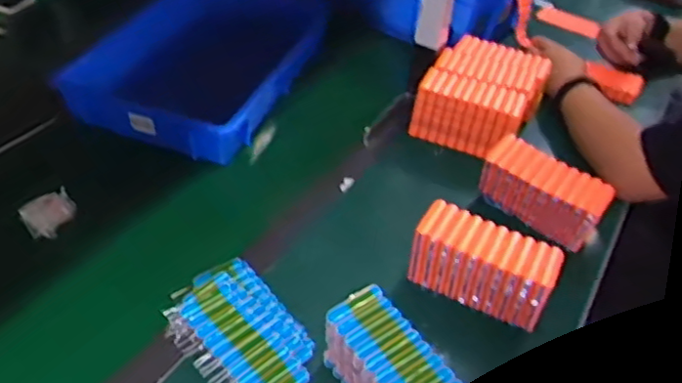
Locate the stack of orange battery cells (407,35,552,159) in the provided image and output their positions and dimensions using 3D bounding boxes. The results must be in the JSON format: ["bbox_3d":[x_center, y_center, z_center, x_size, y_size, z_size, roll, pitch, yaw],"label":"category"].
[{"bbox_3d":[0.235,-0.160,1.036,0.174,0.087,0.212,20,43,16],"label":"stack of orange battery cells"}]

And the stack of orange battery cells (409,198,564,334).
[{"bbox_3d":[0.161,0.088,0.726,0.162,0.087,0.067,23,44,19],"label":"stack of orange battery cells"}]

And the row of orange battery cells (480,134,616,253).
[{"bbox_3d":[0.270,0.005,0.838,0.161,0.091,0.062,30,47,26],"label":"row of orange battery cells"}]

